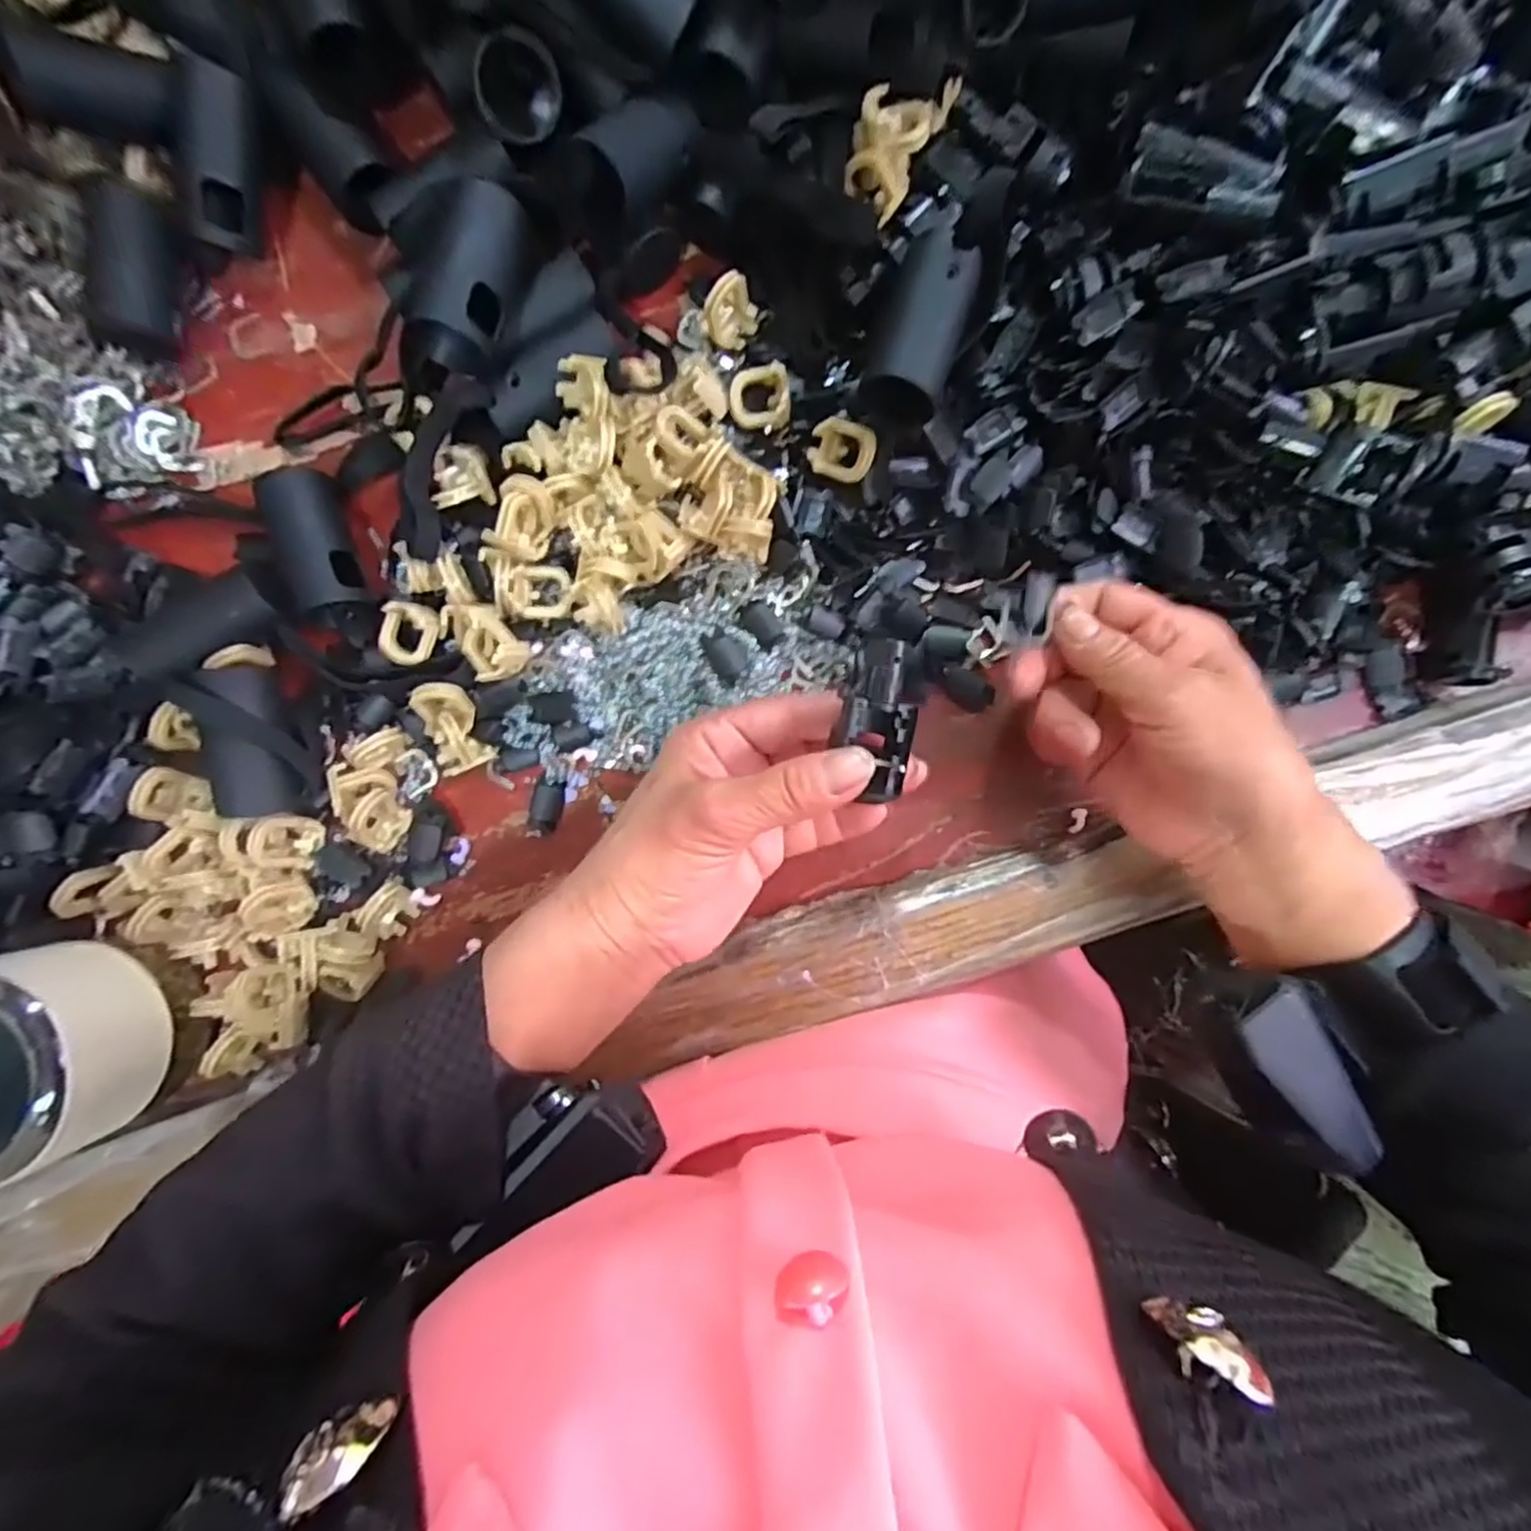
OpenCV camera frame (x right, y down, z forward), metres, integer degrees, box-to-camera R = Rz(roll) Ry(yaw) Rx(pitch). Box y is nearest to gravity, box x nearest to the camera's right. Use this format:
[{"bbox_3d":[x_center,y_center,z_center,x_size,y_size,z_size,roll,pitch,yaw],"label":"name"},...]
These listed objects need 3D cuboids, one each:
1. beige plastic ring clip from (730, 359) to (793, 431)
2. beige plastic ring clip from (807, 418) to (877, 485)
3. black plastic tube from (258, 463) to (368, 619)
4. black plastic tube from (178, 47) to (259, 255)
[{"bbox_3d":[-0.002,-0.152,0.286,0.025,0.014,0.021,-5,89,1],"label":"beige plastic ring clip"},{"bbox_3d":[0.032,-0.132,0.290,0.026,0.011,0.021,22,90,2],"label":"beige plastic ring clip"},{"bbox_3d":[-0.192,-0.095,0.296,0.027,0.029,0.061,-16,89,1],"label":"black plastic tube"},{"bbox_3d":[-0.225,-0.251,0.287,0.019,0.019,0.062,18,118,-1],"label":"black plastic tube"}]

